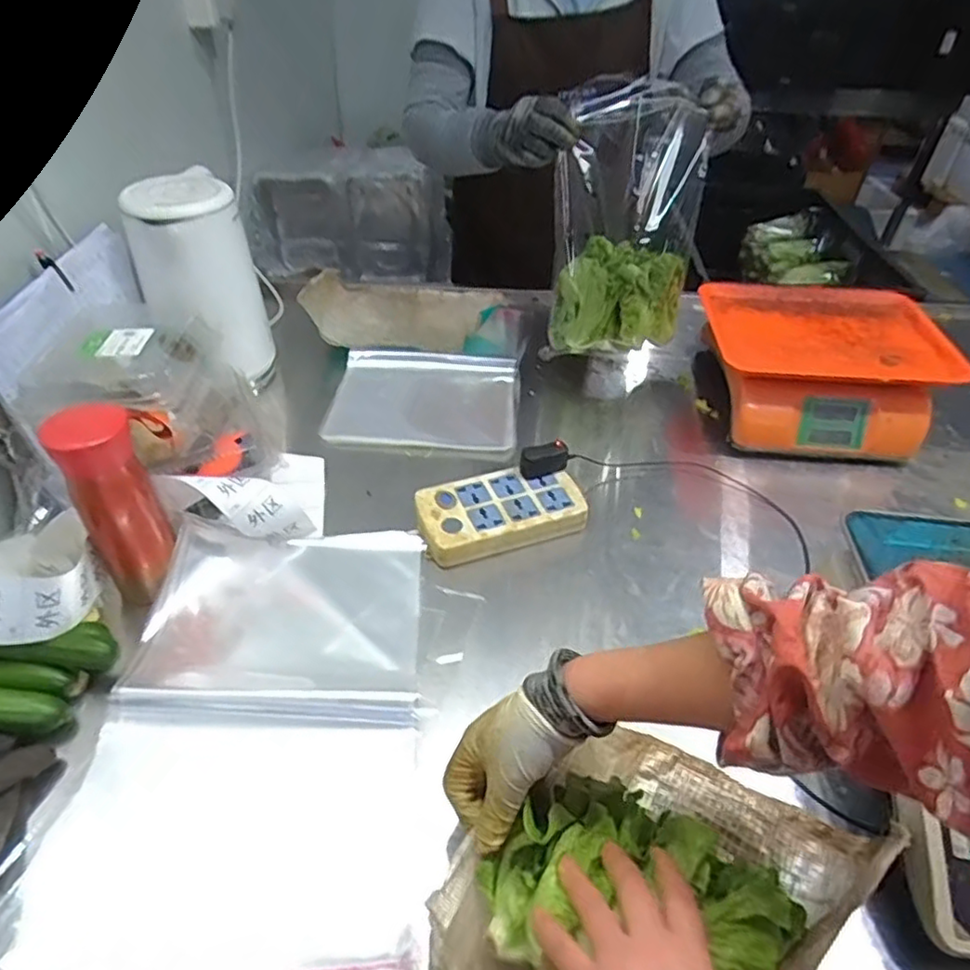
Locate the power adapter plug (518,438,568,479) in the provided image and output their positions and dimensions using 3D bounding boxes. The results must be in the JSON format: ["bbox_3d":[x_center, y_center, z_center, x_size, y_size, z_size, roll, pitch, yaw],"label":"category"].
[{"bbox_3d":[0.069,-0.031,0.754,0.056,0.034,0.023,-11,44,-15],"label":"power adapter plug"}]

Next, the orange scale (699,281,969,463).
[{"bbox_3d":[0.454,-0.157,0.908,0.295,0.148,0.247,4,42,2],"label":"orange scale"}]

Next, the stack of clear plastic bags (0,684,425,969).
[{"bbox_3d":[-0.180,0.244,0.475,0.260,0.016,0.208,1,42,-2],"label":"stack of clear plastic bags"}]

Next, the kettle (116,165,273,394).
[{"bbox_3d":[-0.375,-0.258,0.876,0.146,0.272,0.169,-13,44,-17],"label":"kettle"}]

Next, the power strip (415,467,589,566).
[{"bbox_3d":[0.017,0.028,0.728,0.186,0.027,0.101,-14,44,-18],"label":"power strip"}]

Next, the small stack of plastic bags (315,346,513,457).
[{"bbox_3d":[-0.085,-0.123,0.904,0.251,0.035,0.212,3,42,0],"label":"small stack of plastic bags"}]

